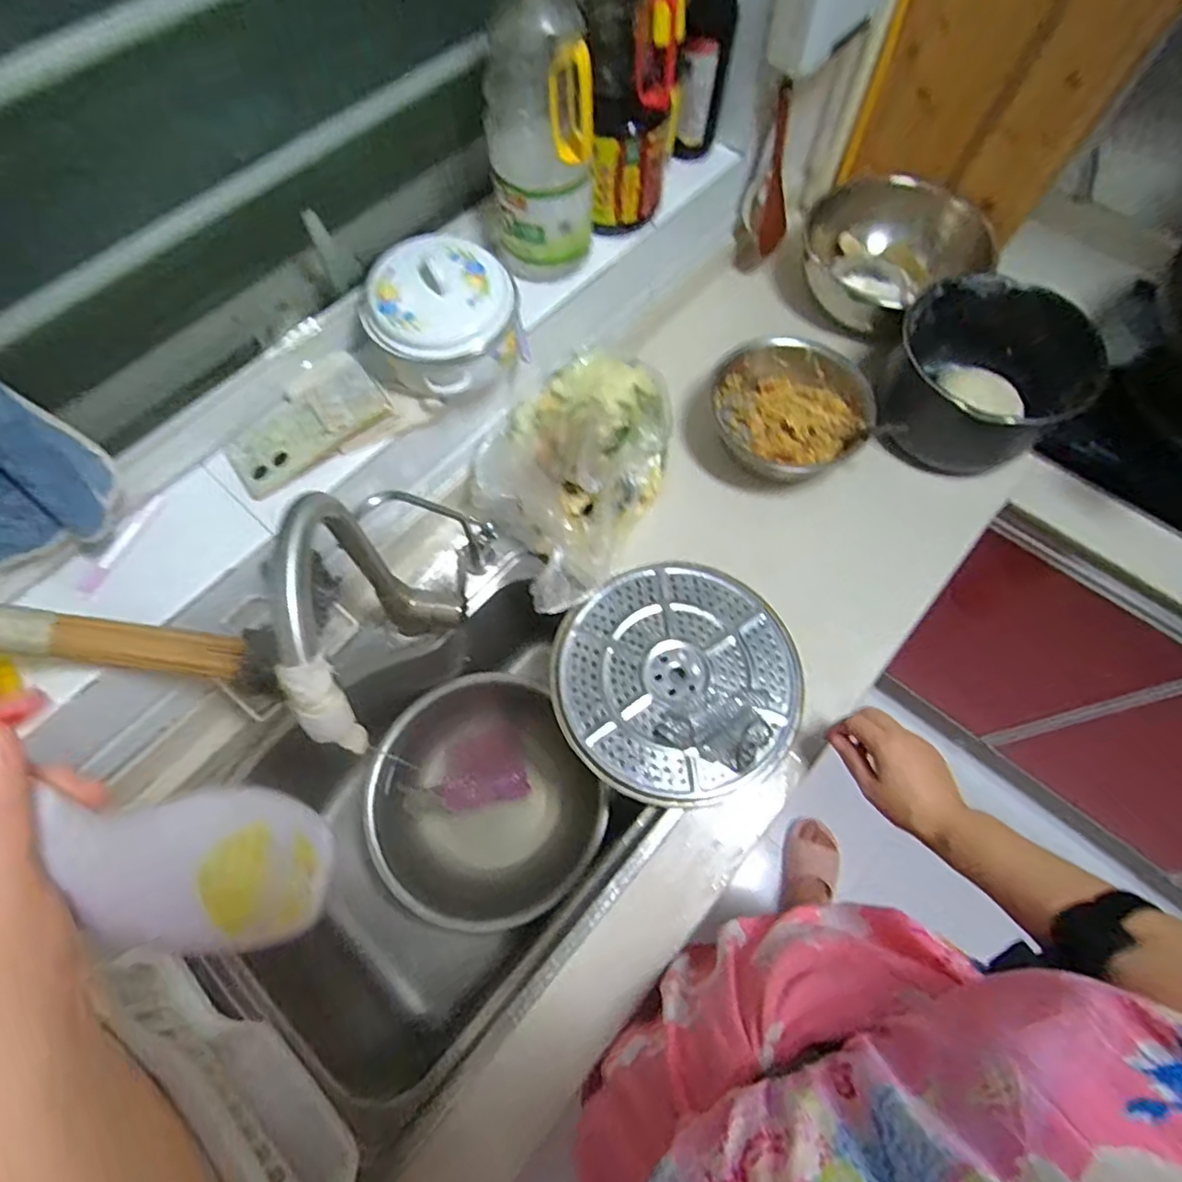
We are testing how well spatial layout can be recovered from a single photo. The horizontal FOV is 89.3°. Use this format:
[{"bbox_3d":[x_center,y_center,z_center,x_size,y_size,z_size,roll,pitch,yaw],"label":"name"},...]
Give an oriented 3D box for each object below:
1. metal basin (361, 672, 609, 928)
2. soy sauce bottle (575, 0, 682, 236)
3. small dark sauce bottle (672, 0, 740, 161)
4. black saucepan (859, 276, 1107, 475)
[{"bbox_3d":[-0.148,0.285,0.828,0.281,0.072,0.311,-31,70,-12],"label":"metal basin"},{"bbox_3d":[0.042,-0.569,0.665,0.103,0.281,0.106,3,67,2],"label":"soy sauce bottle"},{"bbox_3d":[0.149,-0.688,0.753,0.060,0.248,0.055,12,67,6],"label":"small dark sauce bottle"},{"bbox_3d":[0.523,-0.288,0.819,0.261,0.161,0.231,39,73,16],"label":"black saucepan"}]

